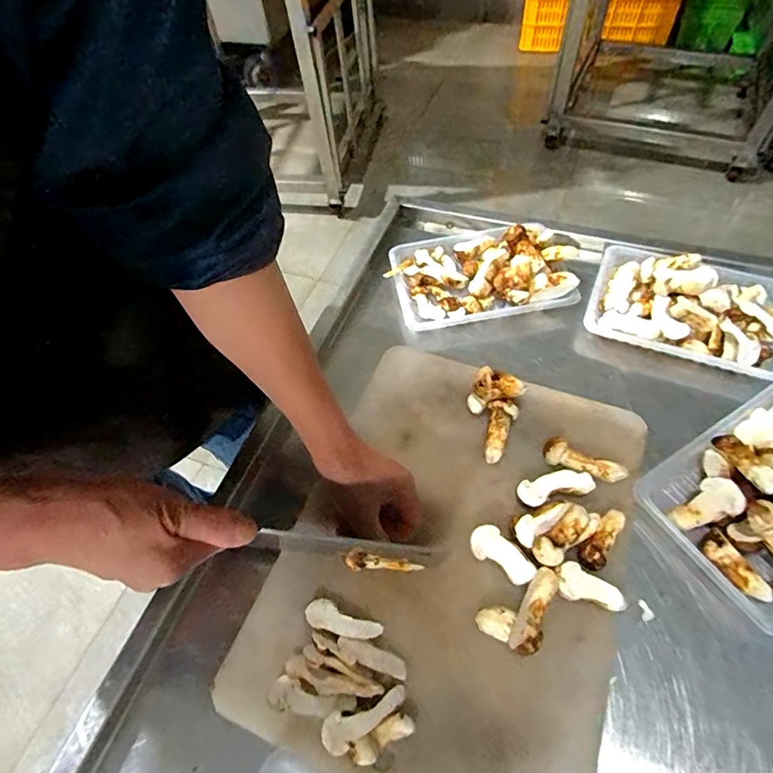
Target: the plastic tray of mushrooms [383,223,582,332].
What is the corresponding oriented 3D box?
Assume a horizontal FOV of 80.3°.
[{"bbox_3d":[0.118,-0.149,0.575,0.225,0.048,0.142,-9,57,0],"label":"plastic tray of mushrooms"}]

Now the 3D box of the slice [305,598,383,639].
[{"bbox_3d":[-0.036,0.196,0.385,0.064,0.009,0.022,18,59,1],"label":"slice"}]

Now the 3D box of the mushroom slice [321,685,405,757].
[{"bbox_3d":[-0.017,0.246,0.346,0.067,0.004,0.025,-22,81,-29],"label":"mushroom slice"}]

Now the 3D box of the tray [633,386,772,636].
[{"bbox_3d":[0.350,0.092,0.404,0.209,0.069,0.150,-28,59,-13],"label":"tray"}]

